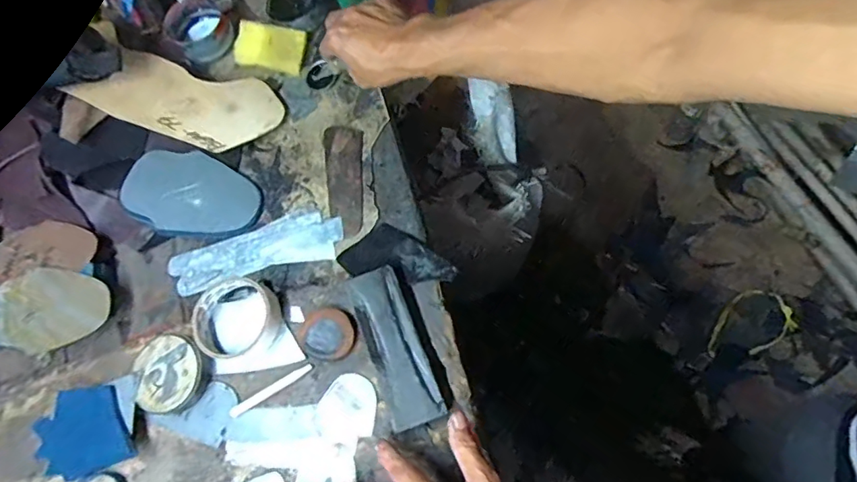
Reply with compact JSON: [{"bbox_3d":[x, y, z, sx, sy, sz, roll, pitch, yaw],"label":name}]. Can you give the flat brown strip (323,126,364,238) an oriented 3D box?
[{"bbox_3d":[-0.096,-0.070,0.581,0.044,0.010,0.134,-8,74,14],"label":"flat brown strip"}]

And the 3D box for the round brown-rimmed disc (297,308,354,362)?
[{"bbox_3d":[-0.100,0.091,0.504,0.056,0.009,0.049,31,75,12],"label":"round brown-rimmed disc"}]

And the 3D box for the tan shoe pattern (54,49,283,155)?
[{"bbox_3d":[-0.294,-0.170,0.610,0.231,0.009,0.102,19,70,2],"label":"tan shoe pattern"}]

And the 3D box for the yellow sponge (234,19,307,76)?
[{"bbox_3d":[-0.197,-0.243,0.643,0.087,0.015,0.053,11,99,4],"label":"yellow sponge"}]

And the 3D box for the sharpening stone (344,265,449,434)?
[{"bbox_3d":[-0.032,0.098,0.487,0.049,0.024,0.153,-21,71,-5],"label":"sharpening stone"}]

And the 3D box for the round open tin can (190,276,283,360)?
[{"bbox_3d":[-0.194,0.080,0.524,0.085,0.037,0.082,-1,71,2],"label":"round open tin can"}]

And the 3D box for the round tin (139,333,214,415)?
[{"bbox_3d":[-0.255,0.132,0.510,0.067,0.016,0.074,-5,71,1],"label":"round tin"}]

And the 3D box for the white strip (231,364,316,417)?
[{"bbox_3d":[-0.153,0.146,0.499,0.089,0.009,0.011,-29,72,-7],"label":"white strip"}]

